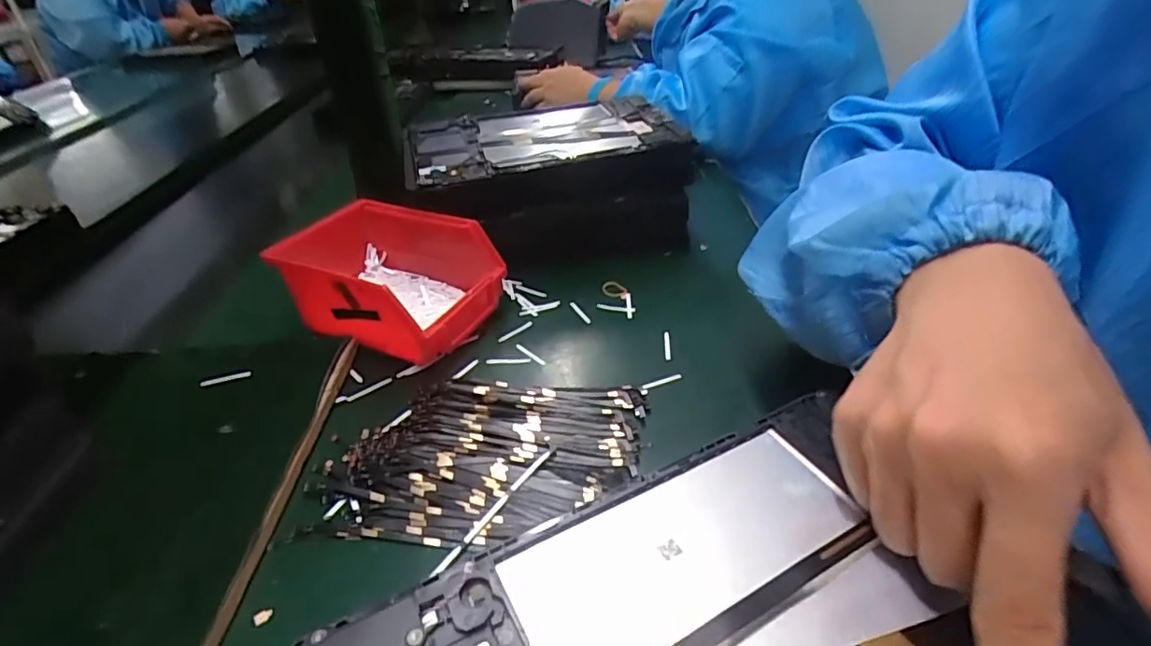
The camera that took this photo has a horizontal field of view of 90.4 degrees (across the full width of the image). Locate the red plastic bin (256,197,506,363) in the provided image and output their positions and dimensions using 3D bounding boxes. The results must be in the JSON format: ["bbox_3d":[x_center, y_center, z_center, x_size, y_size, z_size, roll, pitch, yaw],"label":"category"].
[{"bbox_3d":[-0.142,-0.033,0.439,0.150,0.072,0.105,13,37,20],"label":"red plastic bin"}]

